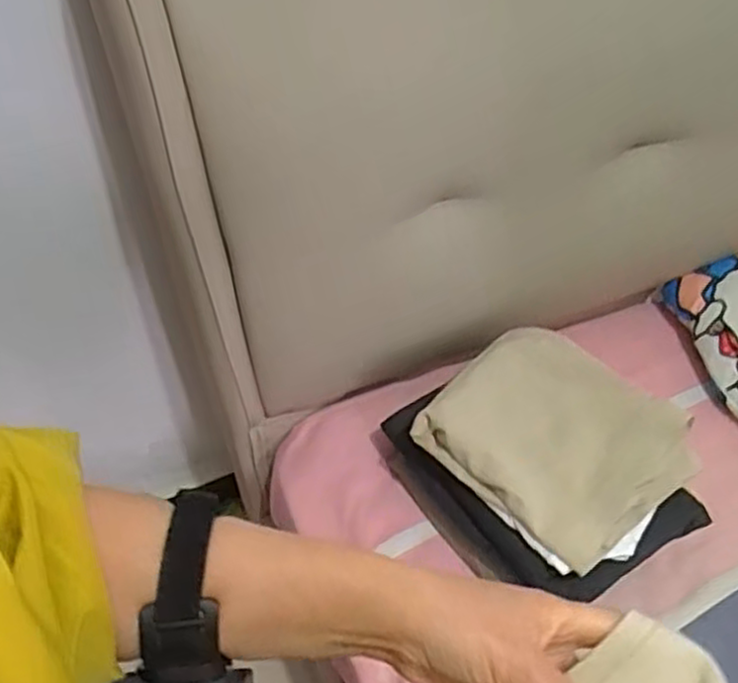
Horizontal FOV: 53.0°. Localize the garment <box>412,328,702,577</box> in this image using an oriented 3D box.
[{"bbox_3d":[0.225,0.112,0.891,0.275,0.050,0.234,36,58,29],"label":"garment"}]

